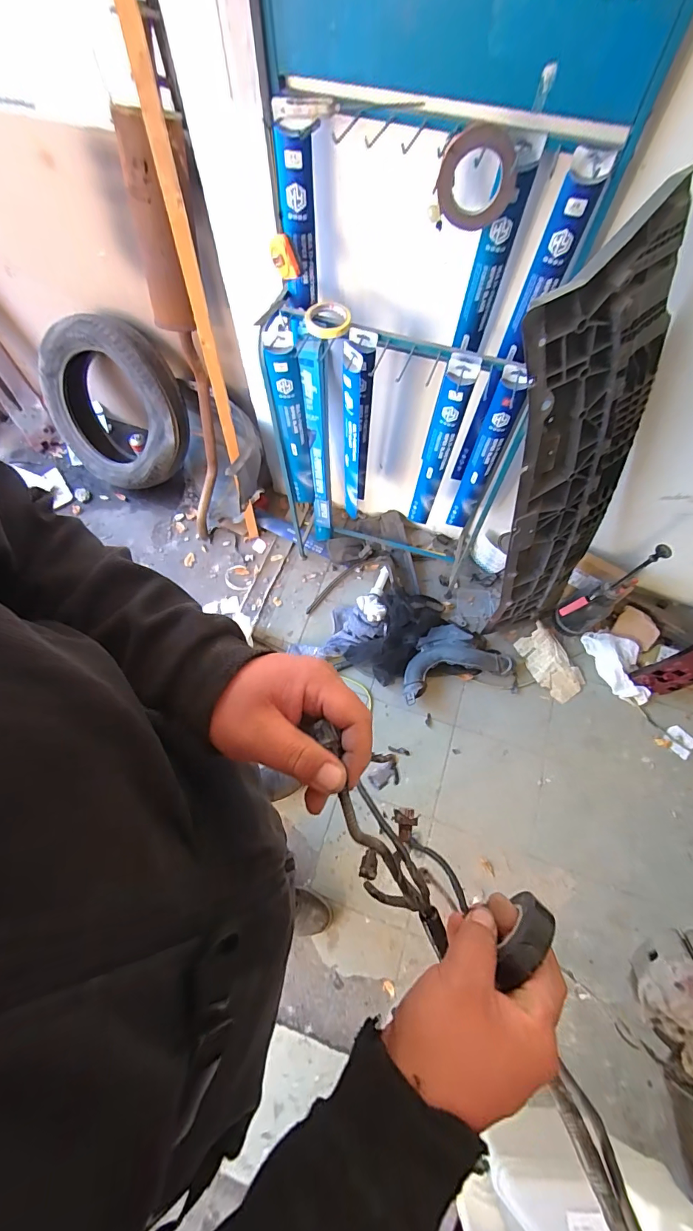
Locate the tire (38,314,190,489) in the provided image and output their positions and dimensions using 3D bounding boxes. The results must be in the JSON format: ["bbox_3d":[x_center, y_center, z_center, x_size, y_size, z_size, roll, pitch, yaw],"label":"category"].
[{"bbox_3d":[-0.855,-0.780,1.564,0.558,0.555,0.180,25,40,6],"label":"tire"}]

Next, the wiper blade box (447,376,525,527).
[{"bbox_3d":[0.348,-0.390,1.102,0.076,0.509,0.034,20,70,8],"label":"wiper blade box"}]

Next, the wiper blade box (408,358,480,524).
[{"bbox_3d":[0.236,-0.418,1.089,0.075,0.521,0.043,10,69,4],"label":"wiper blade box"}]

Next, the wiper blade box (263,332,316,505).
[{"bbox_3d":[-0.140,-0.478,1.121,0.073,0.537,0.033,-5,69,-2],"label":"wiper blade box"}]

